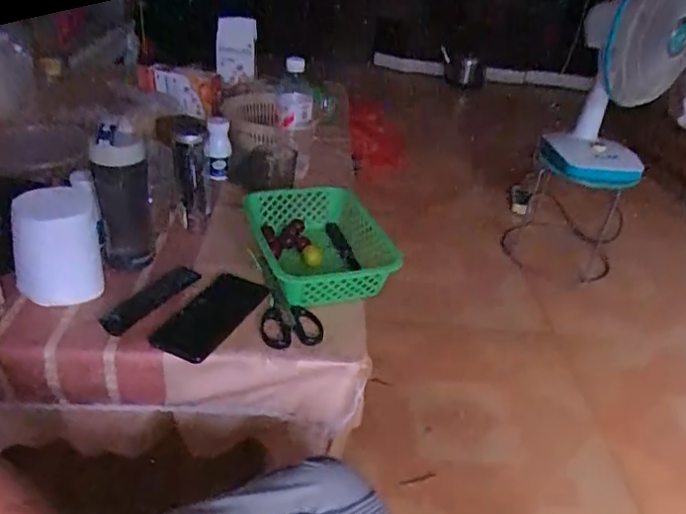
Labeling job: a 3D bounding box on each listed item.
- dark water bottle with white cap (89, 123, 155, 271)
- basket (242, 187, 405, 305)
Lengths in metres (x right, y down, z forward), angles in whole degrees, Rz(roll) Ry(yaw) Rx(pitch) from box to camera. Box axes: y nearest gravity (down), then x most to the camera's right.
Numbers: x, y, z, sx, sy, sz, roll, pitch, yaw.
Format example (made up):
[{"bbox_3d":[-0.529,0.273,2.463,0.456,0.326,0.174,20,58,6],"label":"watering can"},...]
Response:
[{"bbox_3d":[-0.295,-0.080,0.746,0.065,0.189,0.059,-8,36,-20],"label":"dark water bottle with white cap"},{"bbox_3d":[-0.029,-0.019,0.840,0.198,0.073,0.256,-7,36,-20],"label":"basket"}]

